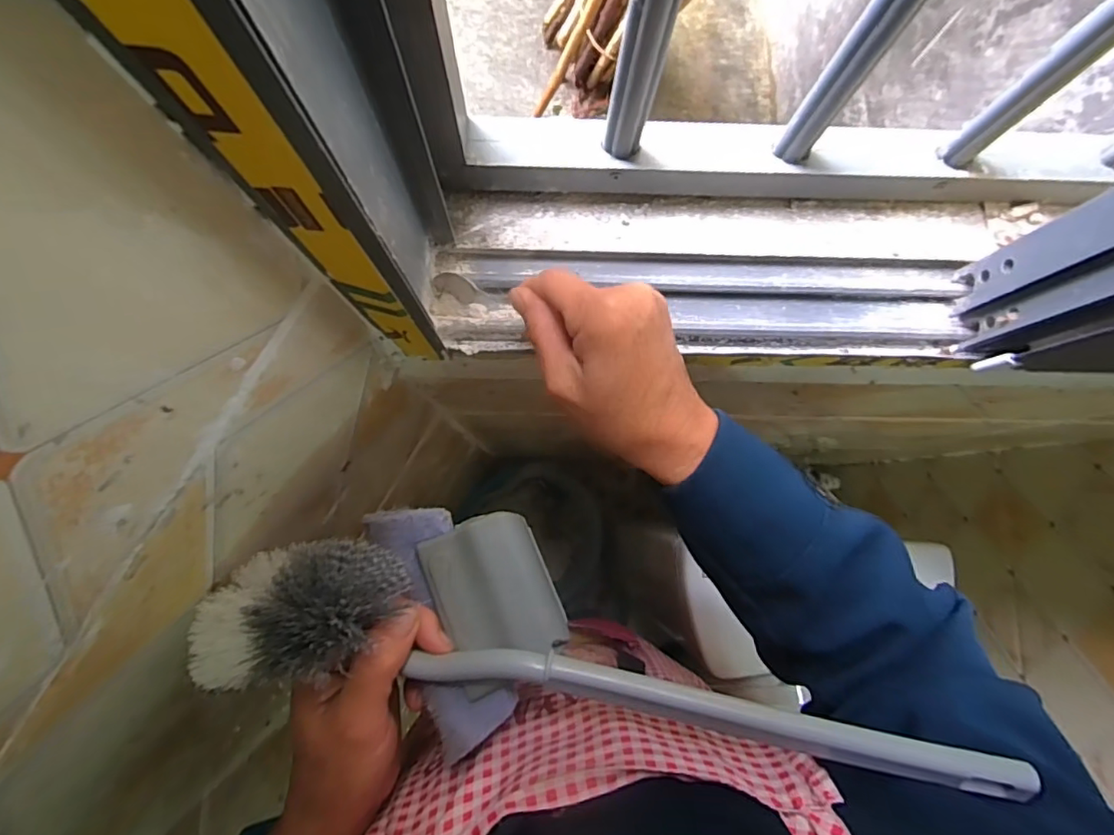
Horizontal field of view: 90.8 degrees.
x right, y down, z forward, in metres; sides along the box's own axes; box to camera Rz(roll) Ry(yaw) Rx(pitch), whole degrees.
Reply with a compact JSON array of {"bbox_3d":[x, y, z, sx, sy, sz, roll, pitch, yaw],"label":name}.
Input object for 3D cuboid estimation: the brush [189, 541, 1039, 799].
[{"bbox_3d":[0.014,0.120,0.254,0.354,0.053,0.065,13,82,-2],"label":"brush"}]

